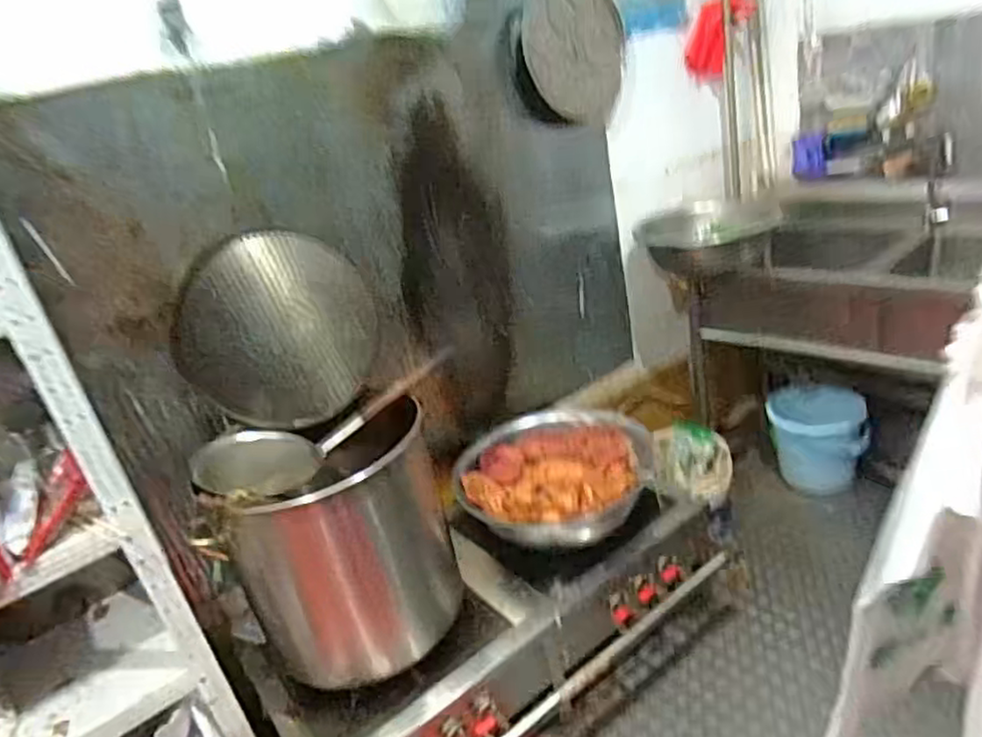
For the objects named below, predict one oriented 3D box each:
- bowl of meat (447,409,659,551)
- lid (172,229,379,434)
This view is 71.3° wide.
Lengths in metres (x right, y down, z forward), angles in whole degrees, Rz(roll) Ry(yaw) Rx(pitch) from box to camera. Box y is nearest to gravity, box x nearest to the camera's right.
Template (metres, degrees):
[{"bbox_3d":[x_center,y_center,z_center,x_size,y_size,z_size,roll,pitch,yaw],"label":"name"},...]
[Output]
[{"bbox_3d":[0.172,0.301,1.919,0.511,0.224,0.510,-6,15,2],"label":"bowl of meat"},{"bbox_3d":[-0.510,-0.088,1.679,0.471,0.471,0.040,18,8,-22],"label":"lid"}]

